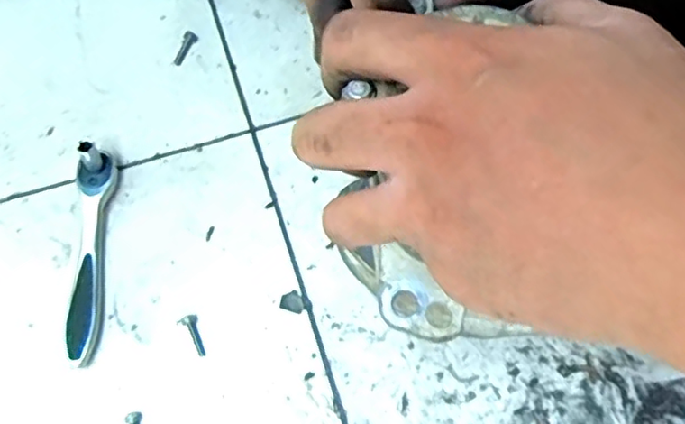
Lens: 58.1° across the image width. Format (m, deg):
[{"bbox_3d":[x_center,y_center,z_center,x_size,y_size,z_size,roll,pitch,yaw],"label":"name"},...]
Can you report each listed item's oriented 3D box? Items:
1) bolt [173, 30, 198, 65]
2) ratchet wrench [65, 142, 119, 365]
[{"bbox_3d":[-0.124,-0.129,0.484,0.010,0.007,0.029,23,73,7],"label":"bolt"},{"bbox_3d":[-0.172,0.027,0.419,0.024,0.025,0.148,-1,71,-1],"label":"ratchet wrench"}]

